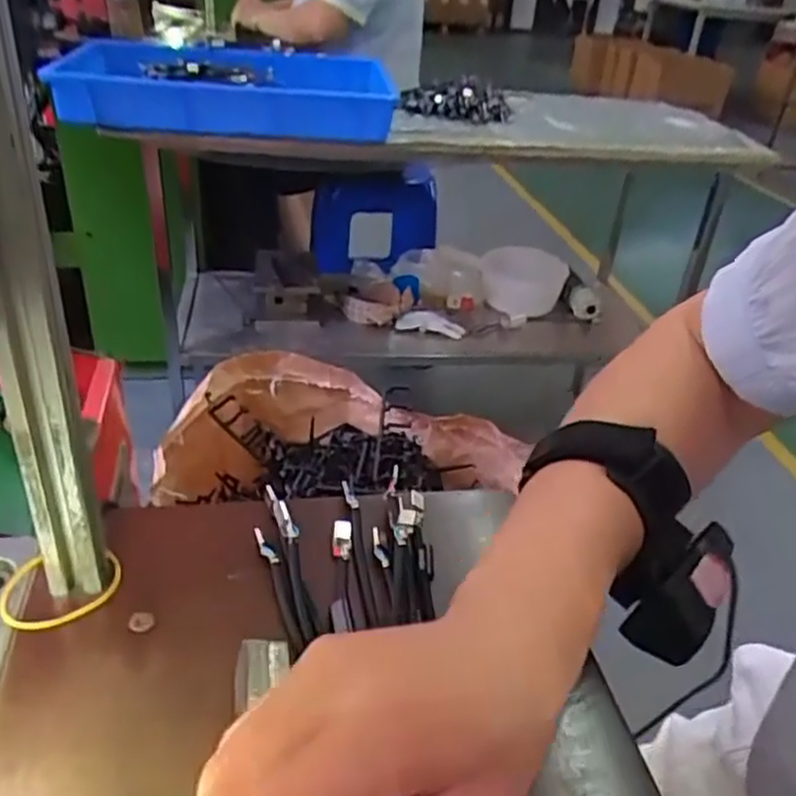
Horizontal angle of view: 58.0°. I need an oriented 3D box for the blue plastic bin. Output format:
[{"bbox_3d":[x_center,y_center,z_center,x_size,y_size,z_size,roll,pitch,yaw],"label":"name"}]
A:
[{"bbox_3d":[-0.285,-0.533,1.235,0.523,0.091,0.359,-2,33,-8],"label":"blue plastic bin"}]

